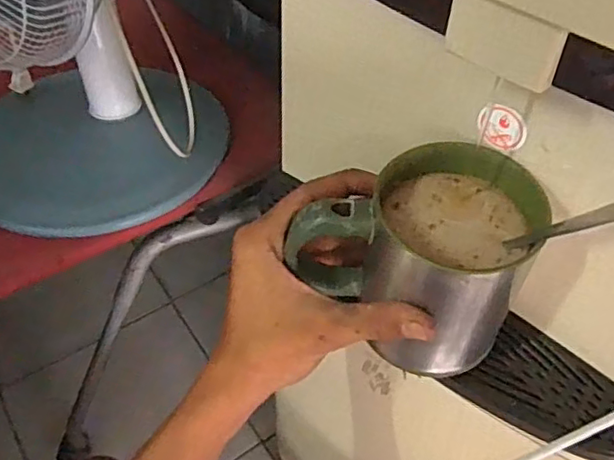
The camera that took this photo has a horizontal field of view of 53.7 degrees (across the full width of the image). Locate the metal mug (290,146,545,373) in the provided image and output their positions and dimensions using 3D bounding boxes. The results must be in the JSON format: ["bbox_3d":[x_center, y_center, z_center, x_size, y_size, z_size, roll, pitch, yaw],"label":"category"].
[{"bbox_3d":[0.062,0.014,0.351,0.118,0.109,0.079,21,52,14],"label":"metal mug"}]

